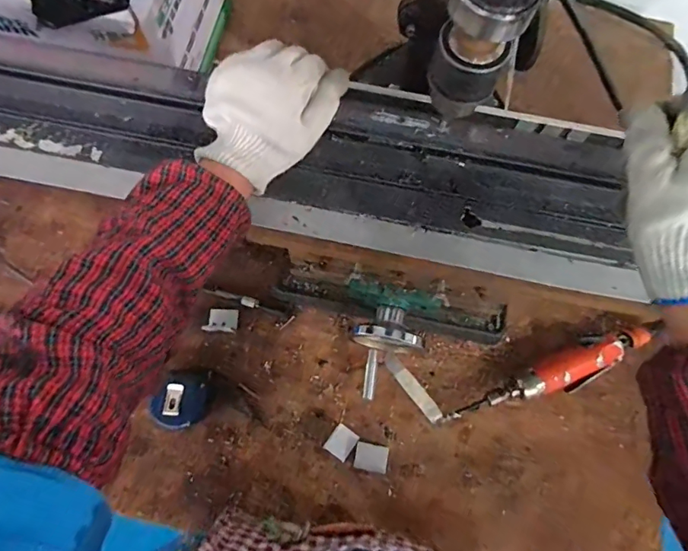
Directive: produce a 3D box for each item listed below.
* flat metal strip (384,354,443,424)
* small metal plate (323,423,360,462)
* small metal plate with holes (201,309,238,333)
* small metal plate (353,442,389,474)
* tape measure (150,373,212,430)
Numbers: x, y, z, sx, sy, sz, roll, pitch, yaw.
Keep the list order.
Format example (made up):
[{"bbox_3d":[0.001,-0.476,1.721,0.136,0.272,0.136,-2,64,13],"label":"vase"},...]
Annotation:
[{"bbox_3d":[0.088,0.144,0.601,0.019,0.006,0.101,-39,73,-1],"label":"flat metal strip"},{"bbox_3d":[-0.002,0.207,0.577,0.034,0.005,0.036,42,70,-14],"label":"small metal plate"},{"bbox_3d":[-0.162,0.059,0.613,0.041,0.007,0.030,3,73,-1],"label":"small metal plate with holes"},{"bbox_3d":[0.033,0.220,0.564,0.039,0.004,0.030,9,69,10],"label":"small metal plate"},{"bbox_3d":[-0.198,0.153,0.569,0.057,0.028,0.064,33,75,8],"label":"tape measure"}]

